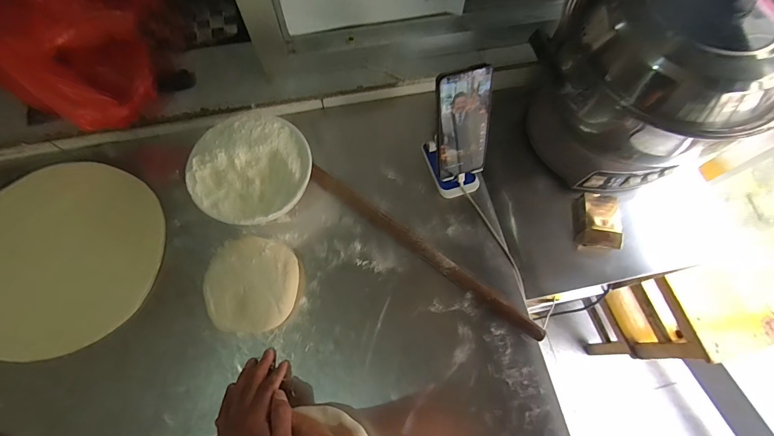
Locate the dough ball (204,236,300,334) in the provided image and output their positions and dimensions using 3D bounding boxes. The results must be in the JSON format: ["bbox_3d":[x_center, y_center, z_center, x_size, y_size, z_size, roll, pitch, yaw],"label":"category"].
[{"bbox_3d":[-0.195,0.097,0.530,0.124,0.051,0.131,0,69,0],"label":"dough ball"}]

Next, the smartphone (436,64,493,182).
[{"bbox_3d":[0.108,-0.130,0.516,0.076,0.165,0.016,-14,44,-6],"label":"smartphone"}]

